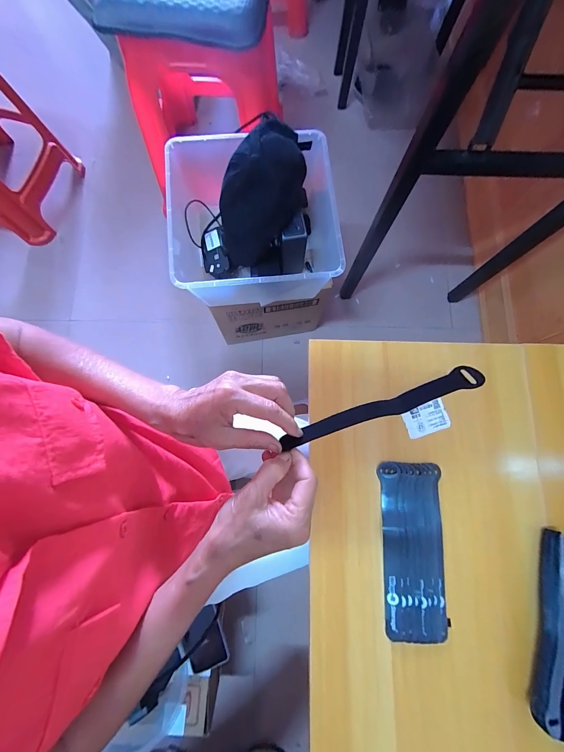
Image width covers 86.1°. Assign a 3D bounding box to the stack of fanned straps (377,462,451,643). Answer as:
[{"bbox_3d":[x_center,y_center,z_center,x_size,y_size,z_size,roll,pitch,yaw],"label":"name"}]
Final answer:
[{"bbox_3d":[0.161,0.210,0.371,0.075,0.014,0.197,0,80,0],"label":"stack of fanned straps"}]

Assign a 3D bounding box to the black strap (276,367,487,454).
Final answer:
[{"bbox_3d":[0.092,0.031,0.284,0.192,0.016,0.019,-20,80,1],"label":"black strap"}]

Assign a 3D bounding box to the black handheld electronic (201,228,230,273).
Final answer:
[{"bbox_3d":[-0.143,-0.257,0.631,0.062,0.017,0.097,-16,81,24],"label":"black handheld electronic"}]

